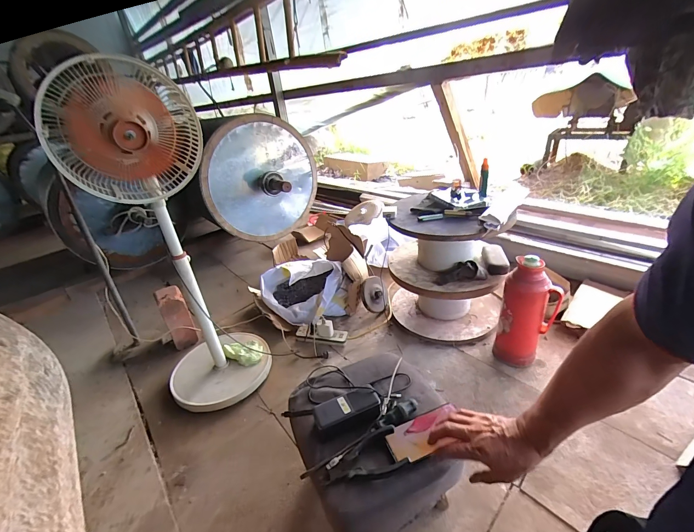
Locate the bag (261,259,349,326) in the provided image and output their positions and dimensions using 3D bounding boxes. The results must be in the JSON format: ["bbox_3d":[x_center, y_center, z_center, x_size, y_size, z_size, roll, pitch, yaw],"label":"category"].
[{"bbox_3d":[-0.189,0.096,1.395,0.375,0.154,0.337,20,39,39],"label":"bag"}]

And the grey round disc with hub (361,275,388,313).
[{"bbox_3d":[0.114,0.118,1.335,0.129,0.146,0.043,-29,6,-34],"label":"grey round disc with hub"}]

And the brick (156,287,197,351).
[{"bbox_3d":[-0.657,0.196,1.237,0.090,0.214,0.098,-26,34,-30],"label":"brick"}]

